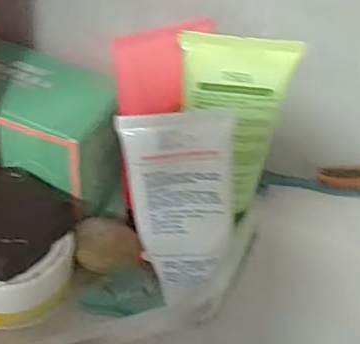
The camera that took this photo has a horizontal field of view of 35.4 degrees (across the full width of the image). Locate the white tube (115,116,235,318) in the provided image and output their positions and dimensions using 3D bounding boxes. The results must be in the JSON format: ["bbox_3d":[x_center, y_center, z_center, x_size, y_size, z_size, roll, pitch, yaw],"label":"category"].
[{"bbox_3d":[-0.001,0.021,0.282,0.056,0.107,0.035,13,44,8],"label":"white tube"}]

